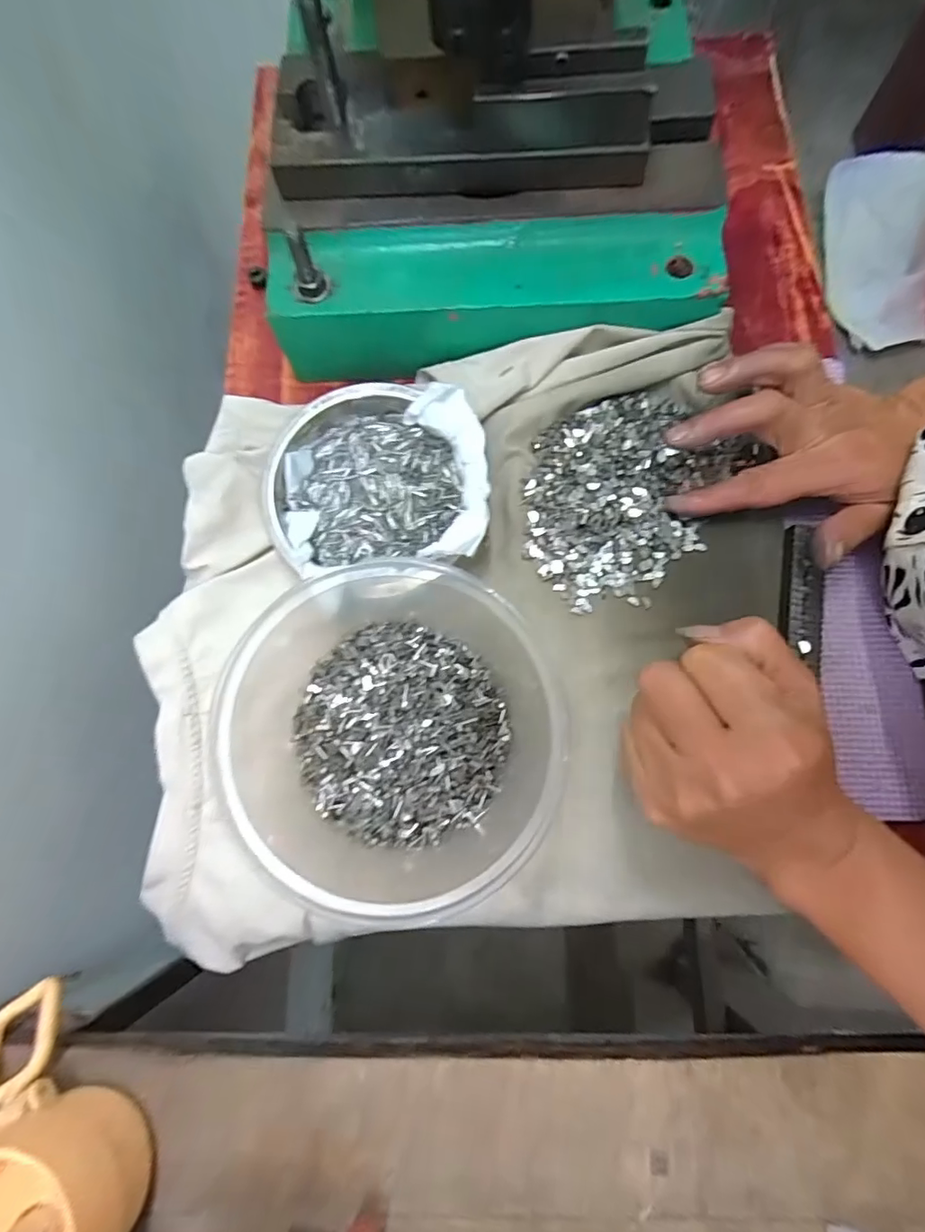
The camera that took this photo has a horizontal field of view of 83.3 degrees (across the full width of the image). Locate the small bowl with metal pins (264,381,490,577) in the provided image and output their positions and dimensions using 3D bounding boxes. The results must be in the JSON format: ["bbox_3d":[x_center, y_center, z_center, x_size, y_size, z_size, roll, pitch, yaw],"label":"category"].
[{"bbox_3d":[-0.048,-0.074,0.292,0.122,0.038,0.114,-3,76,1],"label":"small bowl with metal pins"}]

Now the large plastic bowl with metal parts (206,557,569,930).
[{"bbox_3d":[-0.028,0.045,0.245,0.155,0.061,0.158,0,76,2],"label":"large plastic bowl with metal parts"}]

